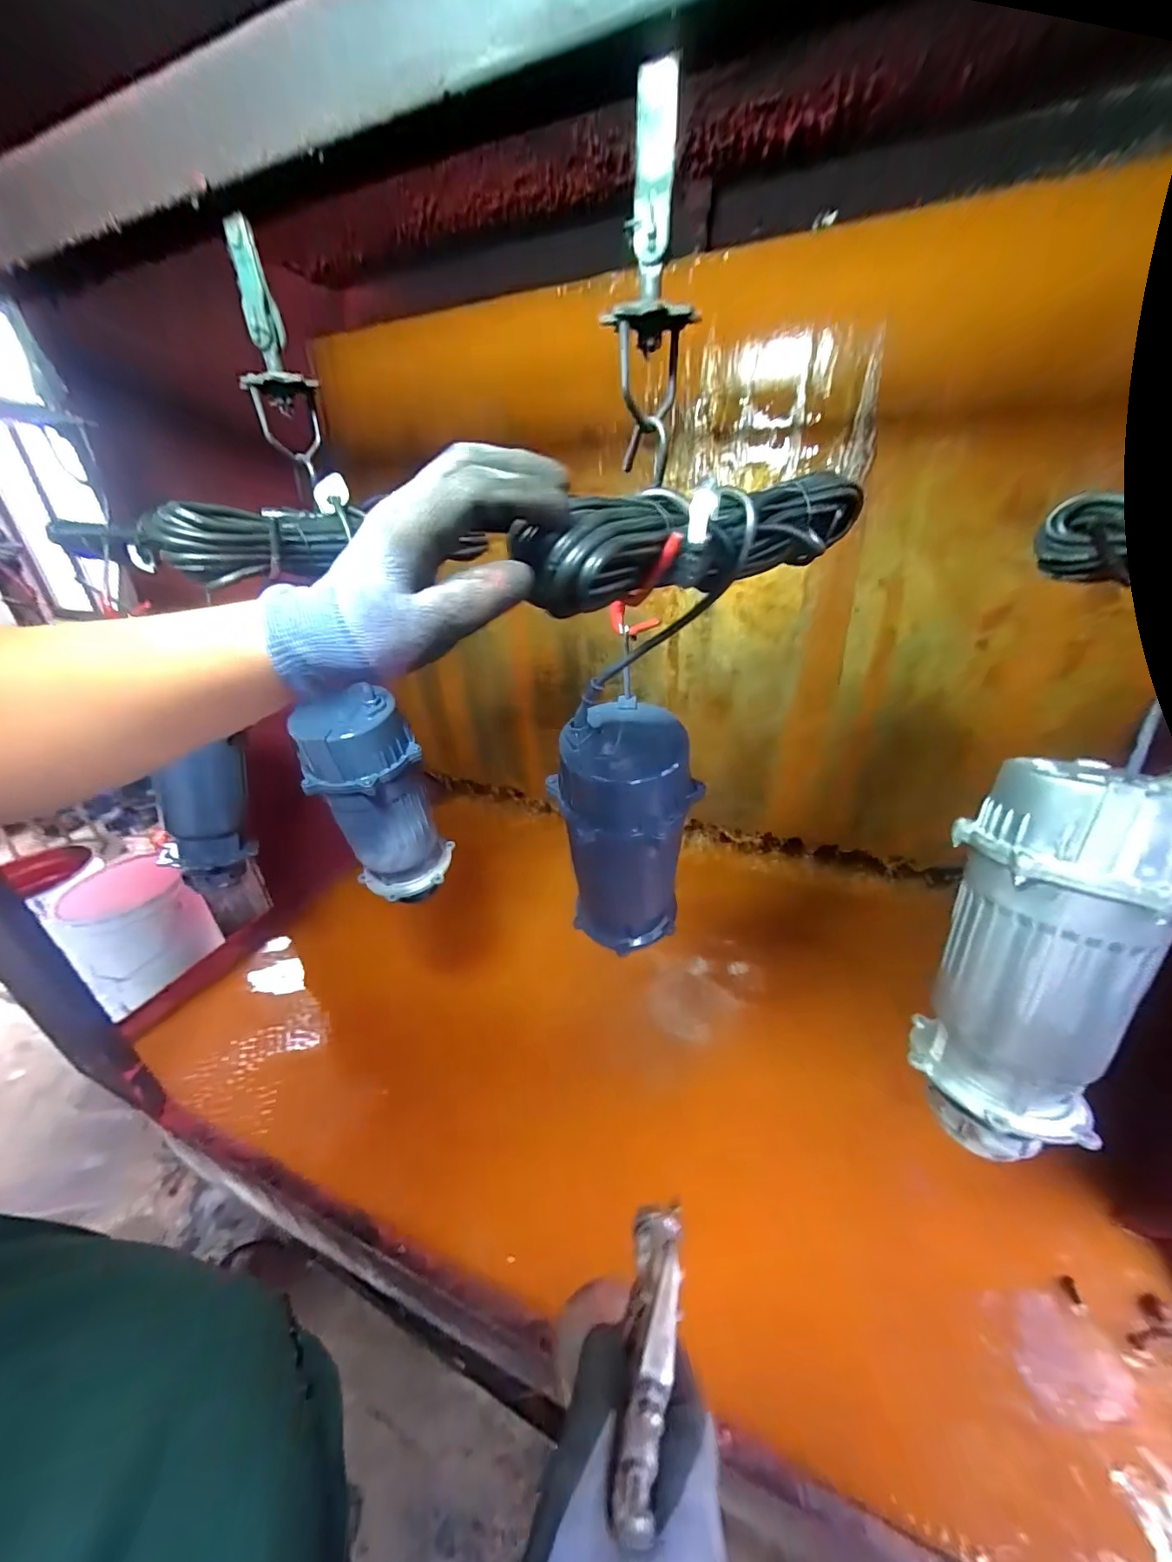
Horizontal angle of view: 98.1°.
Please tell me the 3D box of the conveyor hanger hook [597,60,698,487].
[{"bbox_3d":[0.049,-0.365,0.384,0.059,0.224,0.074,5,30,16],"label":"conveyor hanger hook"}]

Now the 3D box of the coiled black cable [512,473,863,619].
[{"bbox_3d":[0.101,-0.178,0.372,0.328,0.068,0.044,-25,35,-30],"label":"coiled black cable"}]

